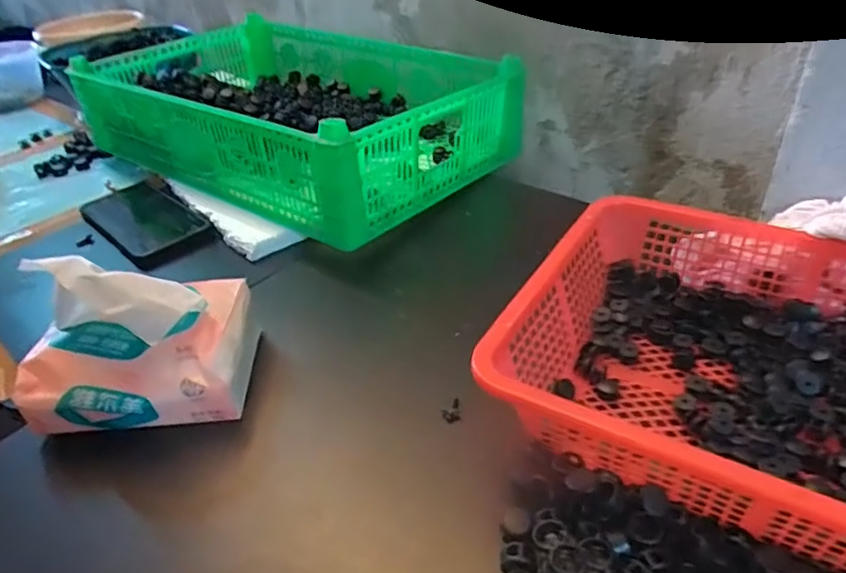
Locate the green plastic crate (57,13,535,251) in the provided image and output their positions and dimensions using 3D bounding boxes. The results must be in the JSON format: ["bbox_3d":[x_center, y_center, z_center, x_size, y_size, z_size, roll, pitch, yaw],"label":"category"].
[{"bbox_3d":[-0.159,-0.209,0.716,0.487,0.115,0.305,22,44,32],"label":"green plastic crate"}]

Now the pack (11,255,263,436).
[{"bbox_3d":[-0.192,0.035,0.396,0.140,0.107,0.092,-9,36,-5],"label":"pack"}]

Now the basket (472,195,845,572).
[{"bbox_3d":[0.210,0.052,0.340,0.298,0.068,0.222,20,43,30],"label":"basket"}]

